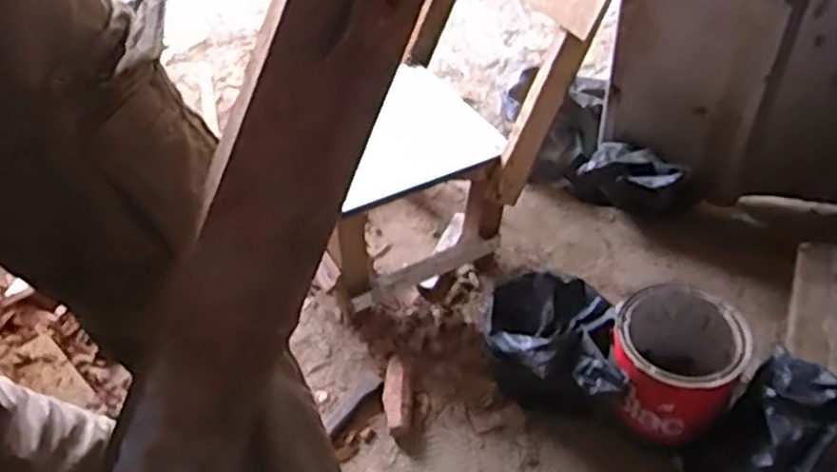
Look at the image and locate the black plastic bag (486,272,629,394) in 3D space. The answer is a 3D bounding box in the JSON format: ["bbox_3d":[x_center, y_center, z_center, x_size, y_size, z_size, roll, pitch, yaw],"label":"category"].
[{"bbox_3d":[0.169,0.142,0.952,0.155,0.107,0.172,2,46,7],"label":"black plastic bag"}]

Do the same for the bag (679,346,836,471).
[{"bbox_3d":[0.413,0.240,0.856,0.169,0.145,0.130,-30,51,-22],"label":"bag"}]

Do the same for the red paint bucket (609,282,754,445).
[{"bbox_3d":[0.315,0.171,0.923,0.150,0.154,0.157,-2,46,2],"label":"red paint bucket"}]

